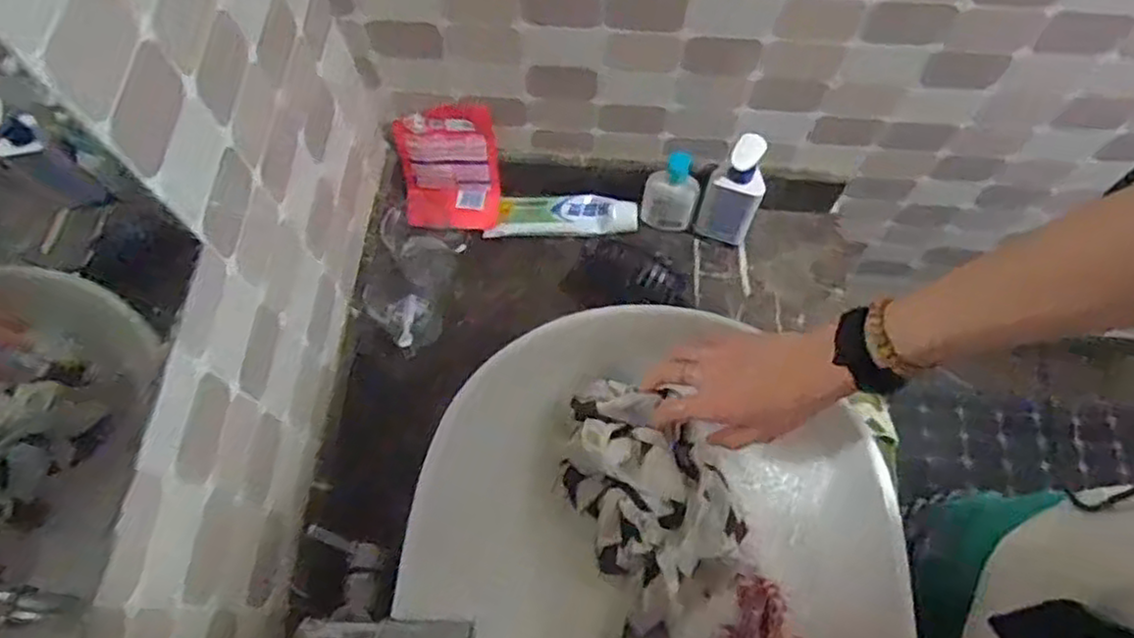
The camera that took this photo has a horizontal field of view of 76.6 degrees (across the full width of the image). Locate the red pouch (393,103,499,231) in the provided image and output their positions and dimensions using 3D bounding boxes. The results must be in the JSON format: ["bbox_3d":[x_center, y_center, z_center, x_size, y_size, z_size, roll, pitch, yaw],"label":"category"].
[{"bbox_3d":[-0.137,-0.167,0.818,0.112,0.114,0.087,-1,68,1],"label":"red pouch"}]

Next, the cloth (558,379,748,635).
[{"bbox_3d":[0.066,0.157,0.668,0.138,0.094,0.188,-38,72,-13],"label":"cloth"}]

